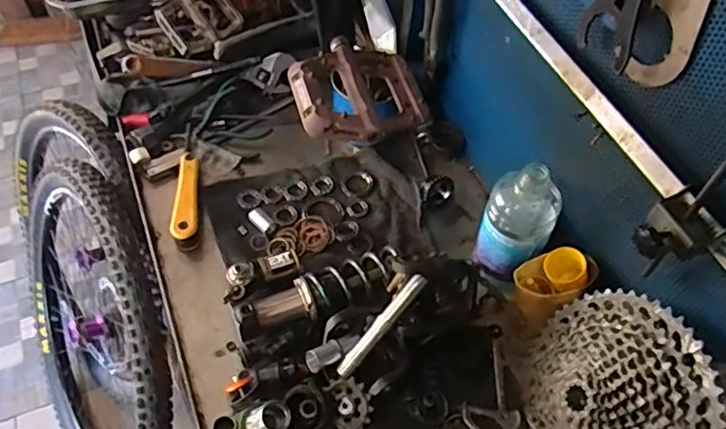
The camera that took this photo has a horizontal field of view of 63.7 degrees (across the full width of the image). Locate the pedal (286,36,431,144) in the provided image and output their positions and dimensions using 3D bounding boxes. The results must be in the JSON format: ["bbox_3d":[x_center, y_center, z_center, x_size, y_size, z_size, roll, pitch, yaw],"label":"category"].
[{"bbox_3d":[-0.004,-0.105,0.497,0.108,0.028,0.100,-14,55,-14],"label":"pedal"}]

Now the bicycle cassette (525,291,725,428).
[{"bbox_3d":[0.206,0.163,0.515,0.048,0.189,0.193,15,63,-30],"label":"bicycle cassette"}]

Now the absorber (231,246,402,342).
[{"bbox_3d":[-0.043,0.090,0.644,0.190,0.043,0.055,-22,57,-19],"label":"absorber"}]

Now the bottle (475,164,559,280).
[{"bbox_3d":[0.163,0.012,0.631,0.073,0.140,0.065,26,55,16],"label":"bottle"}]

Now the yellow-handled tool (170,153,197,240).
[{"bbox_3d":[-0.218,-0.019,0.729,0.027,0.034,0.126,-2,53,-5],"label":"yellow-handled tool"}]

